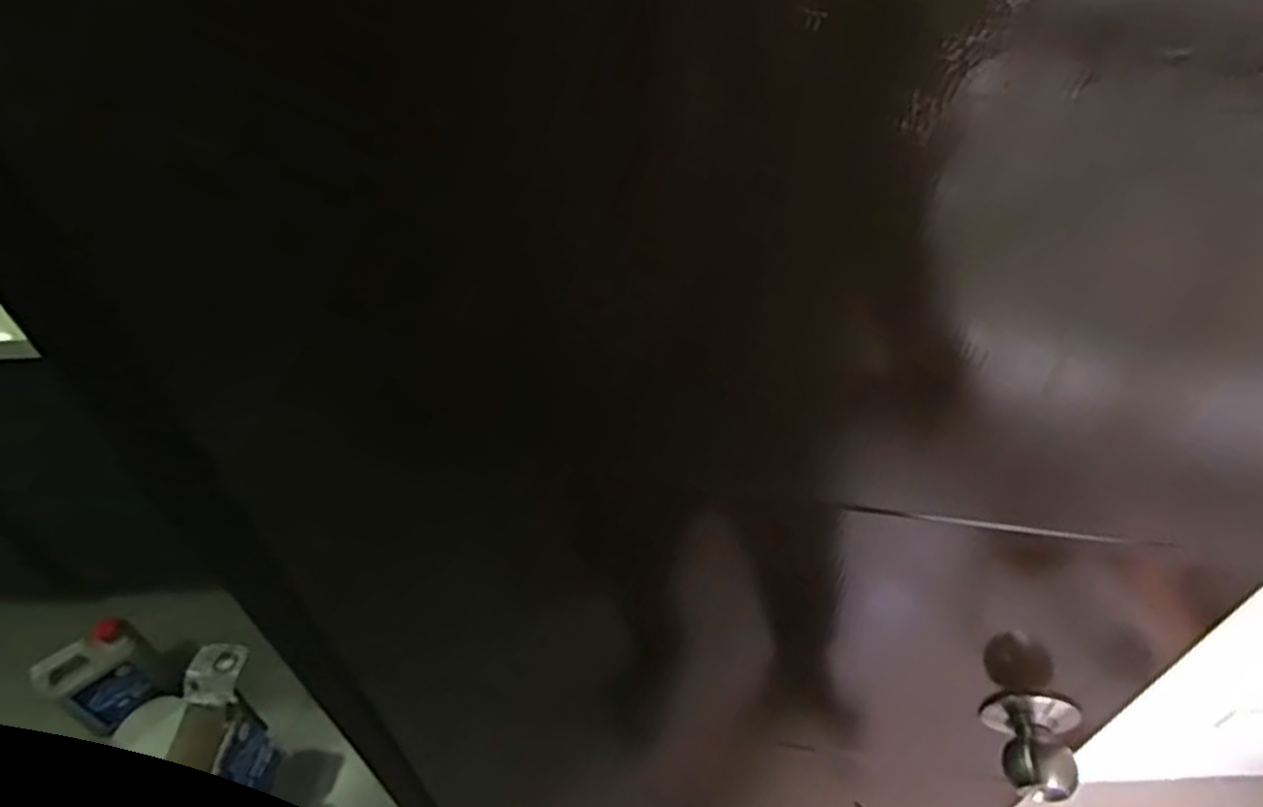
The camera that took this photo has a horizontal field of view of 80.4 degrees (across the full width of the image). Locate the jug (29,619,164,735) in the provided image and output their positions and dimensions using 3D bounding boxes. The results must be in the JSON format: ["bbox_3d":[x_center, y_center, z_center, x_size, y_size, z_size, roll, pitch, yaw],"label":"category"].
[{"bbox_3d":[-1.062,0.550,1.509,0.090,0.210,0.163,31,54,29],"label":"jug"}]

